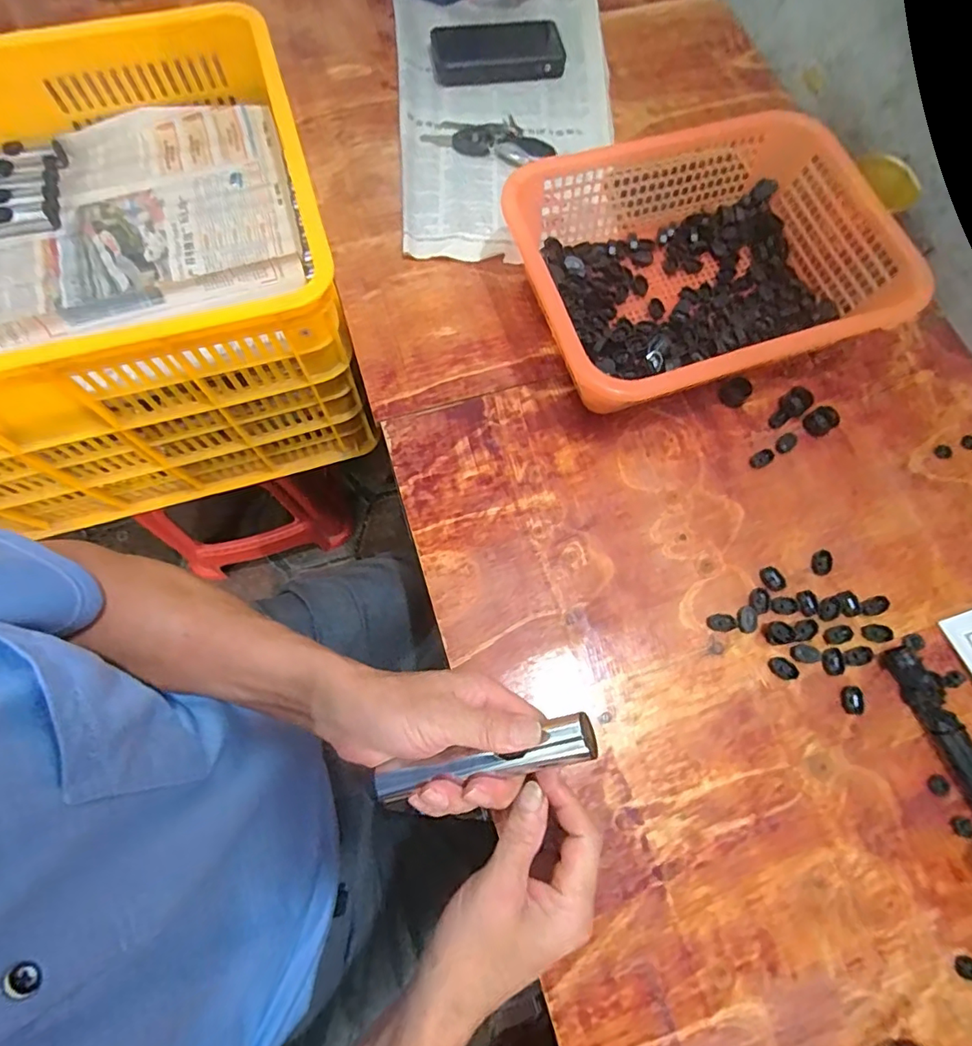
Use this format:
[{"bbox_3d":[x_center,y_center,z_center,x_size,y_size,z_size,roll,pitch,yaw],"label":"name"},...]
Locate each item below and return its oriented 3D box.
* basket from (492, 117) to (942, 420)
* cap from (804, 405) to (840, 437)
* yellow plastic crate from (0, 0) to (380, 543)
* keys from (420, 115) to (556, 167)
[{"bbox_3d":[0.204,-0.242,0.503,0.320,0.095,0.253,-19,75,-8],"label":"basket"},{"bbox_3d":[0.325,-0.098,0.503,0.026,0.021,0.024,1,73,-2],"label":"cap"},{"bbox_3d":[-0.502,-0.269,0.625,0.631,0.305,0.431,-14,73,-7],"label":"yellow plastic crate"},{"bbox_3d":[0.004,-0.449,0.605,0.148,0.013,0.058,3,73,-1],"label":"keys"}]

